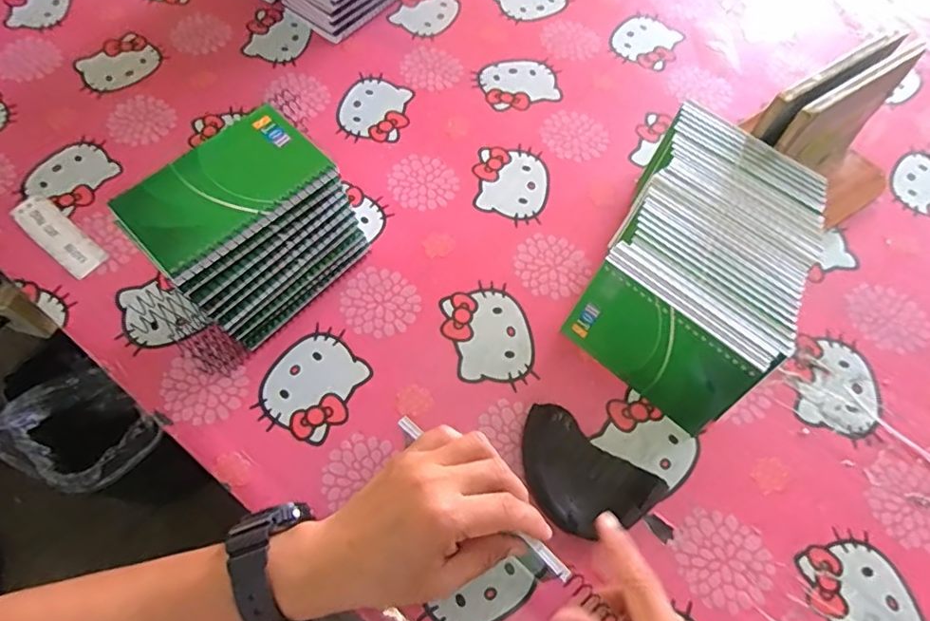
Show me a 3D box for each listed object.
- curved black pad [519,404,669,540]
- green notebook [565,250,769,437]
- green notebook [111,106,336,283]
[{"bbox_3d":[0.079,0.119,0.391,0.101,0.030,0.066,39,69,15],"label":"curved black pad"},{"bbox_3d":[0.144,0.026,0.413,0.129,0.083,0.011,40,41,16],"label":"green notebook"},{"bbox_3d":[-0.164,-0.085,0.373,0.129,0.011,0.082,-40,72,-18],"label":"green notebook"}]

